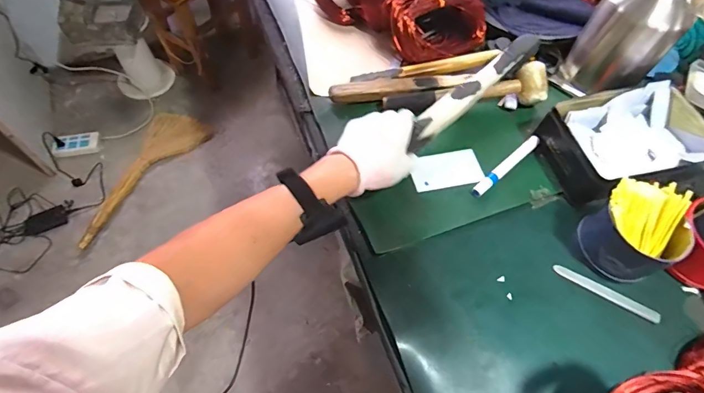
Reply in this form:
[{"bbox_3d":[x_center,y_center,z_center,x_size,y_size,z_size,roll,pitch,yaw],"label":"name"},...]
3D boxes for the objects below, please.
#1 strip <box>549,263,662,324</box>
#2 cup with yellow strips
[{"bbox_3d":[0.317,0.120,0.507,0.131,0.004,0.014,28,72,11],"label":"strip"},{"bbox_3d":[0.355,0.039,0.502,0.117,0.086,0.102,-24,63,-15],"label":"cup with yellow strips"}]

